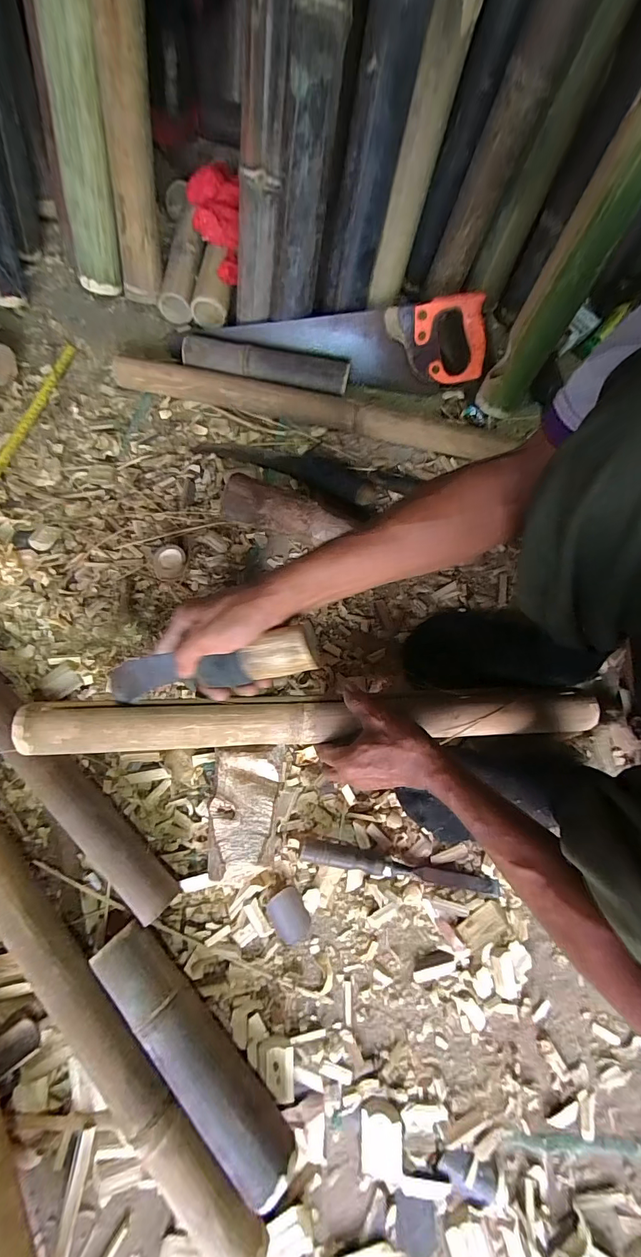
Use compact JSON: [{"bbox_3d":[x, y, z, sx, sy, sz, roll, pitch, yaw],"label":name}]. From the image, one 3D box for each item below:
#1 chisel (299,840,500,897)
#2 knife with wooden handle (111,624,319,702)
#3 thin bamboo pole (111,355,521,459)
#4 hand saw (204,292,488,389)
[{"bbox_3d":[0.095,0.283,0.483,0.239,0.029,0.022,11,74,1],"label":"chisel"},{"bbox_3d":[-0.114,0.036,0.394,0.226,0.030,0.038,-10,73,19],"label":"knife with wooden handle"},{"bbox_3d":[-0.013,-0.344,0.653,0.637,0.051,0.043,12,74,2],"label":"thin bamboo pole"},{"bbox_3d":[0.054,-0.447,0.668,0.406,0.118,0.017,1,49,9],"label":"hand saw"}]

